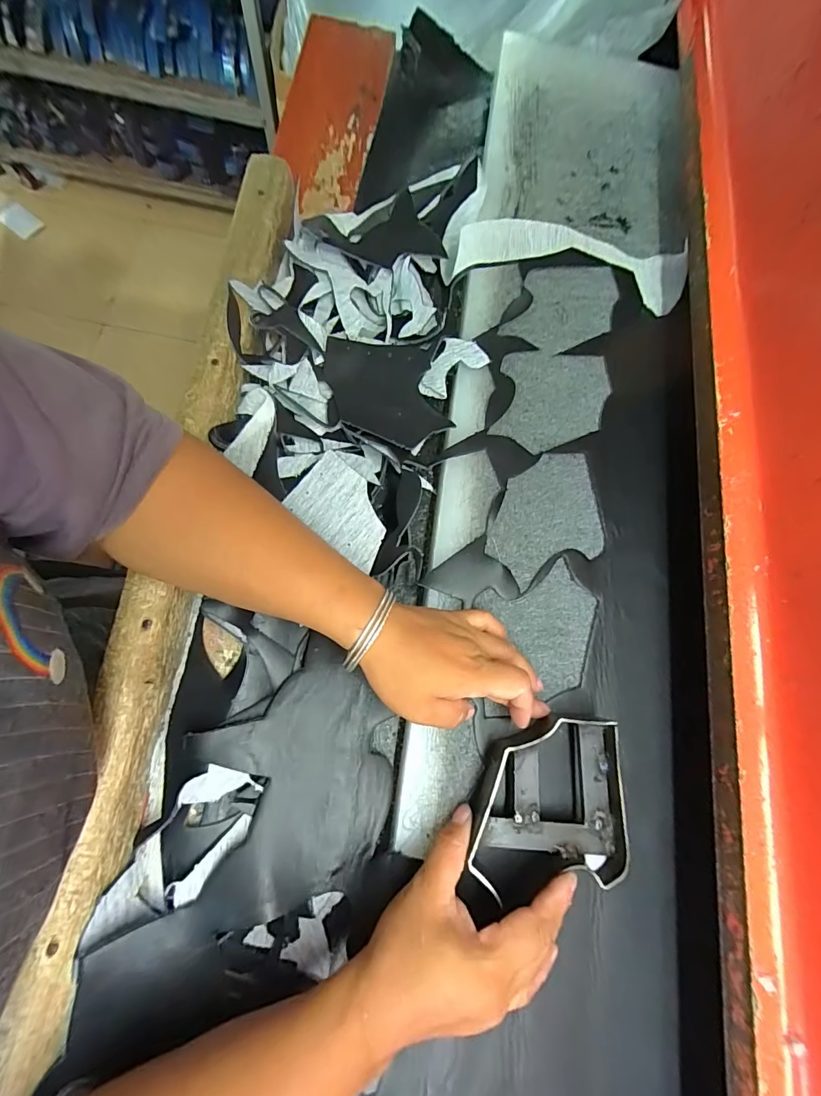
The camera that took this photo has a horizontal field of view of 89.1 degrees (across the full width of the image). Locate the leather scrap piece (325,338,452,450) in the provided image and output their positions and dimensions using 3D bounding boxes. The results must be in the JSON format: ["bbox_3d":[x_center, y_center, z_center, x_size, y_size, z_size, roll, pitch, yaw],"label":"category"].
[{"bbox_3d":[-0.023,-0.154,0.409,0.109,0.020,0.115,-7,76,-4],"label":"leather scrap piece"}]

